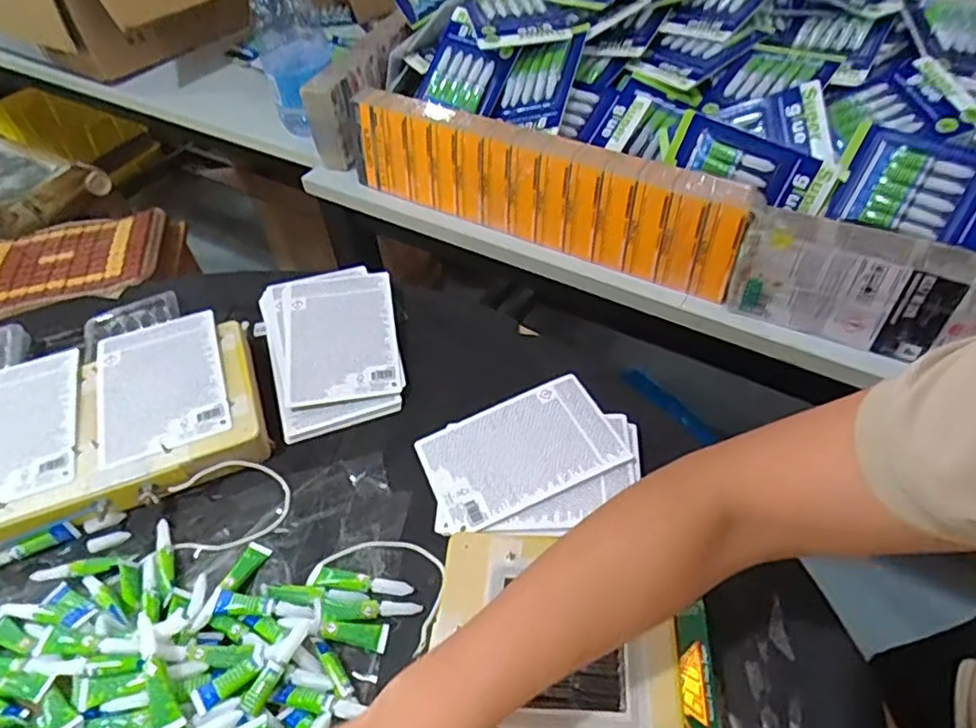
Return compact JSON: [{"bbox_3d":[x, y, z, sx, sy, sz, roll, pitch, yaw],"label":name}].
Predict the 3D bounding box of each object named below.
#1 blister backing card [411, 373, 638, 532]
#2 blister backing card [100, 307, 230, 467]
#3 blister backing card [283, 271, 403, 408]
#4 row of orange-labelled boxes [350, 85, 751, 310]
[{"bbox_3d":[0.028,0.076,0.569,0.167,0.006,0.112,-23,47,-8],"label":"blister backing card"},{"bbox_3d":[-0.319,0.015,0.615,0.114,0.006,0.171,-19,52,-14],"label":"blister backing card"},{"bbox_3d":[-0.157,-0.032,0.669,0.117,0.007,0.166,-8,54,-8],"label":"blister backing card"},{"bbox_3d":[0.053,-0.216,0.761,0.513,0.119,0.066,24,56,25],"label":"row of orange-labelled boxes"}]

